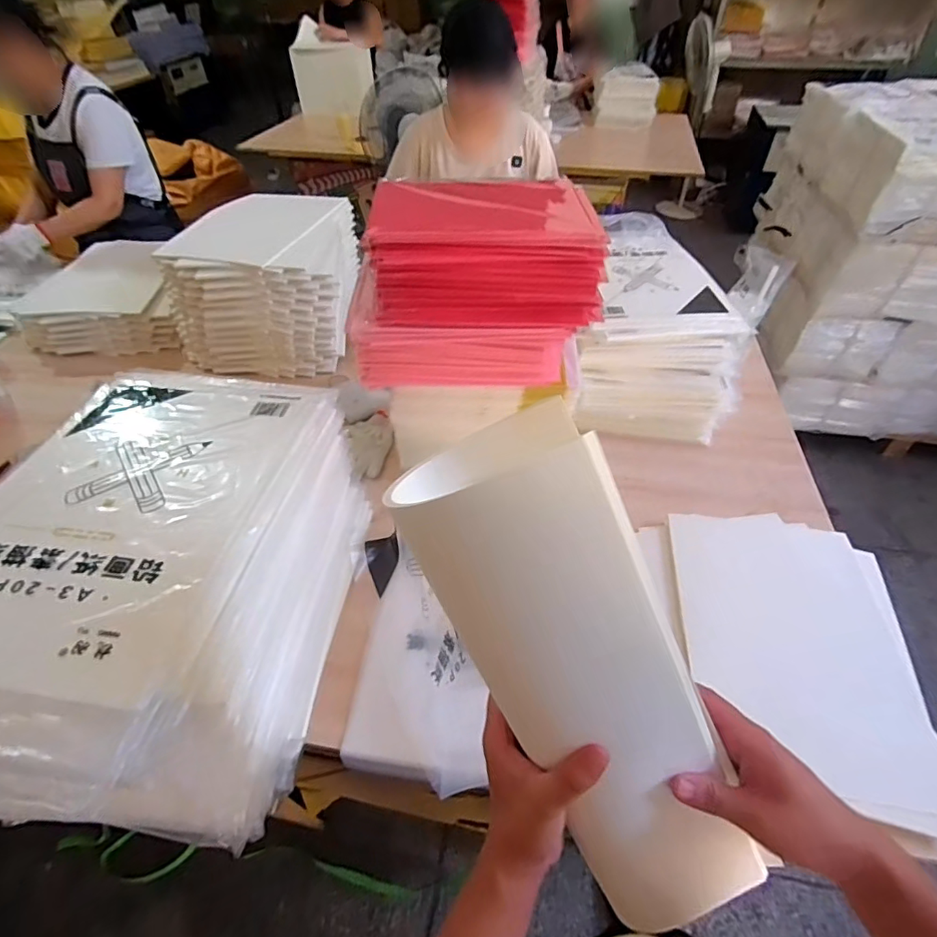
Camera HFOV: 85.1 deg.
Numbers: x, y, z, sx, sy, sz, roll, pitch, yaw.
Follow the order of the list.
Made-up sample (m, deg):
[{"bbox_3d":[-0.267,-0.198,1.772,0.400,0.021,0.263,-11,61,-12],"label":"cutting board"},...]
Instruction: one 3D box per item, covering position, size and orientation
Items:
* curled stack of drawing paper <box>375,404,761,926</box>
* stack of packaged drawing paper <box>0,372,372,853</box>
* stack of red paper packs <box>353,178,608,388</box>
[{"bbox_3d":[0.090,0.153,0.343,0.118,0.407,0.099,-31,14,-26],"label":"curled stack of drawing paper"},{"bbox_3d":[-0.367,0.145,0.650,0.337,0.289,0.506,5,46,6],"label":"stack of packaged drawing paper"},{"bbox_3d":[0.008,-0.280,0.775,0.346,0.240,0.208,-1,46,0],"label":"stack of red paper packs"}]

